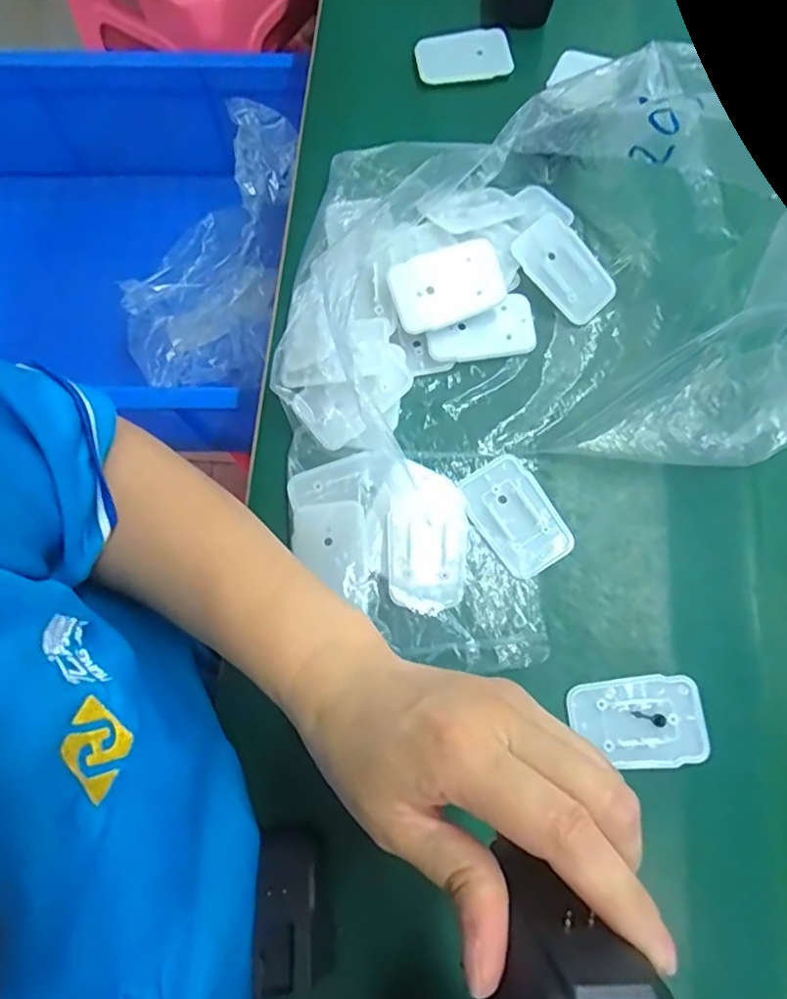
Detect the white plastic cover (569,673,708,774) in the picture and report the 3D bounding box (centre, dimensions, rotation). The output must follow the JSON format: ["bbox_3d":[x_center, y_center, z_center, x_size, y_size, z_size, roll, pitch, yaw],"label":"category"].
[{"bbox_3d":[0.130,0.120,0.315,0.068,0.007,0.045,-7,74,-2],"label":"white plastic cover"}]

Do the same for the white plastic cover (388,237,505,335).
[{"bbox_3d":[0.034,-0.131,0.361,0.069,0.004,0.043,-19,102,-3],"label":"white plastic cover"}]

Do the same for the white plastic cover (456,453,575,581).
[{"bbox_3d":[0.072,0.009,0.345,0.046,0.004,0.068,-33,77,-8],"label":"white plastic cover"}]

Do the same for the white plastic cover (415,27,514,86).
[{"bbox_3d":[0.052,-0.329,0.438,0.069,0.009,0.039,-5,74,-1],"label":"white plastic cover"}]

